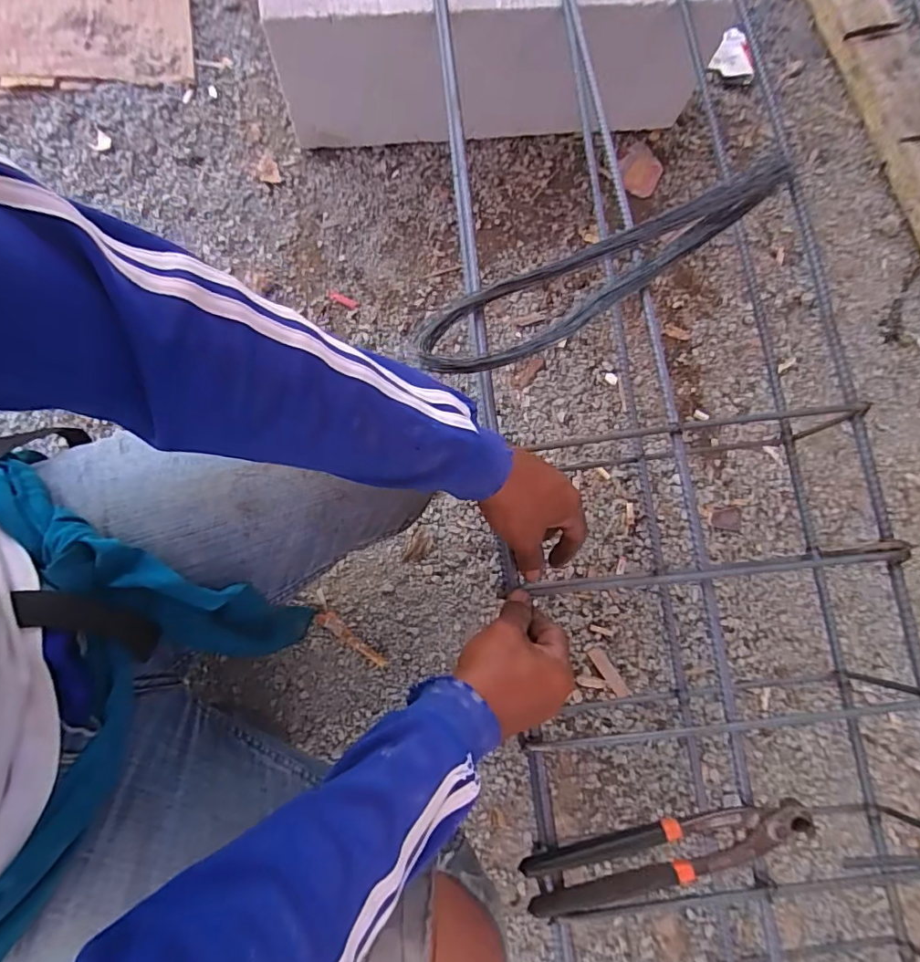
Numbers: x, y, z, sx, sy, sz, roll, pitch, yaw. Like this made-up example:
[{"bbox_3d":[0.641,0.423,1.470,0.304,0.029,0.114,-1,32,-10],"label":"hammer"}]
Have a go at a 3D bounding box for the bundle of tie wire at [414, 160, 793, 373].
[{"bbox_3d":[0.138,-0.201,0.486,0.394,0.033,0.082,-28,83,-8],"label":"bundle of tie wire"}]

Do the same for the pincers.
[{"bbox_3d":[0.161,0.290,0.399,0.220,0.021,0.045,-12,81,-6],"label":"pincers"}]

